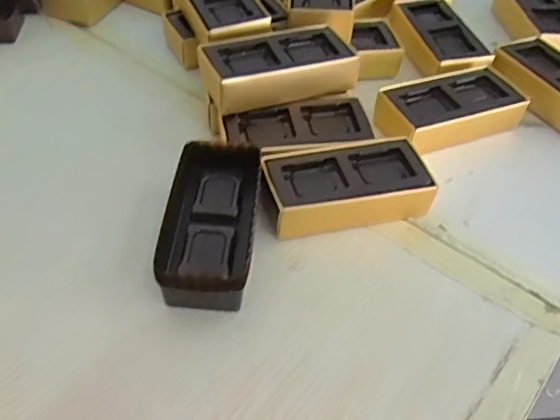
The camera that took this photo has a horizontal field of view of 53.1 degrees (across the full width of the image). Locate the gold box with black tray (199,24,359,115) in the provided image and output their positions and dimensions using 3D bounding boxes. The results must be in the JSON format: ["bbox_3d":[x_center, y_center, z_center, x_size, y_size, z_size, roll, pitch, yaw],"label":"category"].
[{"bbox_3d":[0.000,-0.113,0.452,0.123,0.037,0.069,-11,50,-13],"label":"gold box with black tray"}]

